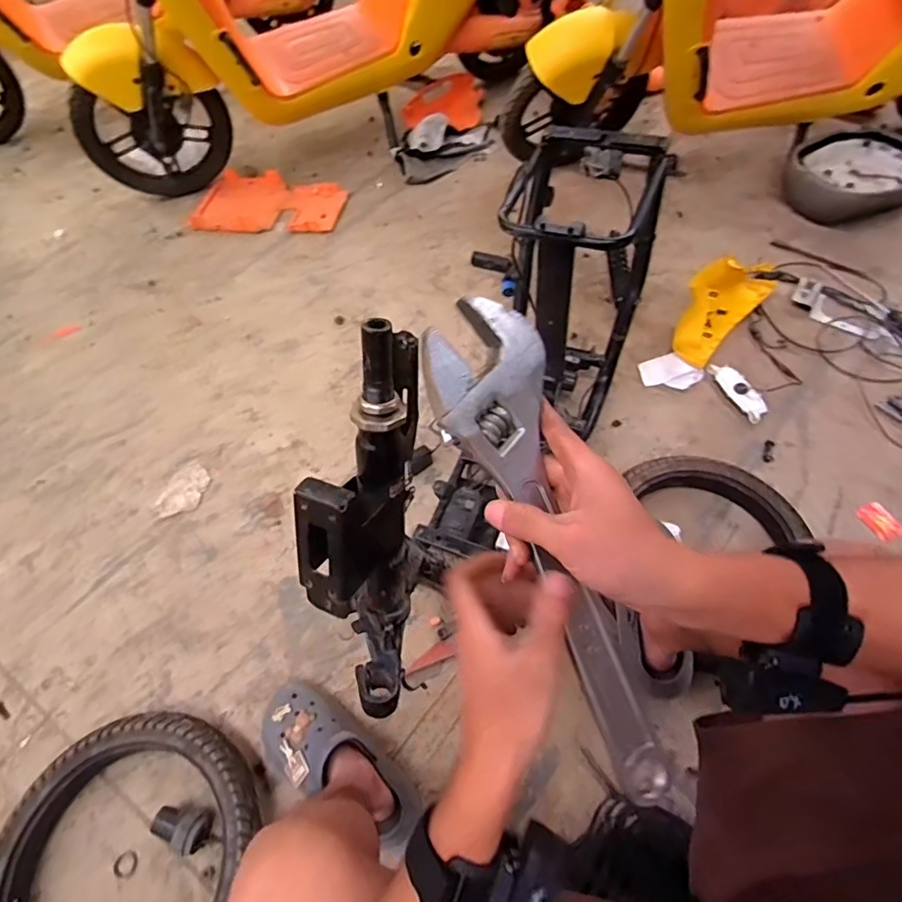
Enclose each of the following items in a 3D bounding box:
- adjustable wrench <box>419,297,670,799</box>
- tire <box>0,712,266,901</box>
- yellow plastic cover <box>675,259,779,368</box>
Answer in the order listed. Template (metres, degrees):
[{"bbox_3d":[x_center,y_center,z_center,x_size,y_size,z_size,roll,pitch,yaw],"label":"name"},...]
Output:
[{"bbox_3d":[0.073,0.067,0.362,0.082,0.019,0.345,-24,95,-12],"label":"adjustable wrench"},{"bbox_3d":[-0.435,0.548,0.727,0.356,0.072,0.351,6,59,6],"label":"tire"},{"bbox_3d":[0.590,-0.330,1.190,0.124,0.131,0.314,38,67,23],"label":"yellow plastic cover"}]

